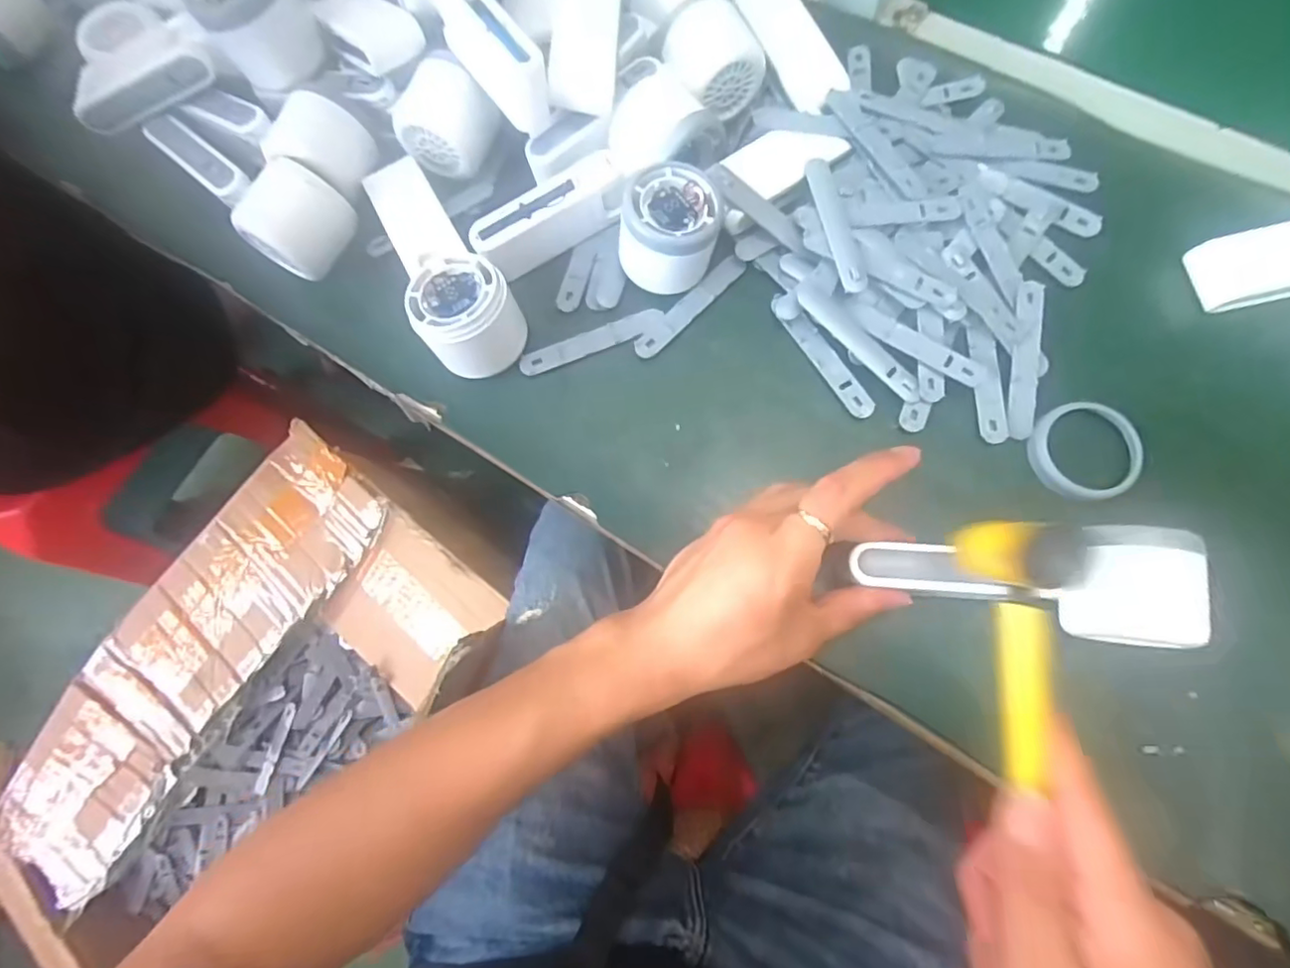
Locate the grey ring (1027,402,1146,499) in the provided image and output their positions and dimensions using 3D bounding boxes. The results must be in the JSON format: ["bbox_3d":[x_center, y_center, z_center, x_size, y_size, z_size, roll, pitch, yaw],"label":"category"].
[{"bbox_3d":[0.256,-0.019,0.345,0.061,0.011,0.056,-1,76,2],"label":"grey ring"}]

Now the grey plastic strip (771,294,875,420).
[{"bbox_3d":[0.108,-0.080,0.365,0.016,0.004,0.092,-31,77,-6],"label":"grey plastic strip"}]

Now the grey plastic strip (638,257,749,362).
[{"bbox_3d":[0.028,-0.113,0.379,0.016,0.004,0.090,44,81,12],"label":"grey plastic strip"}]

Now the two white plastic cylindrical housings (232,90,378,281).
[{"bbox_3d":[-0.219,-0.190,0.394,0.064,0.052,0.112,13,77,6],"label":"two white plastic cylindrical housings"}]

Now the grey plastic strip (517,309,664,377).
[{"bbox_3d":[-0.033,-0.091,0.378,0.093,0.005,0.017,-20,75,-3],"label":"grey plastic strip"}]

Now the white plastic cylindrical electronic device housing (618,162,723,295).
[{"bbox_3d":[0.015,-0.157,0.365,0.058,0.052,0.056,0,77,0],"label":"white plastic cylindrical electronic device housing"}]

